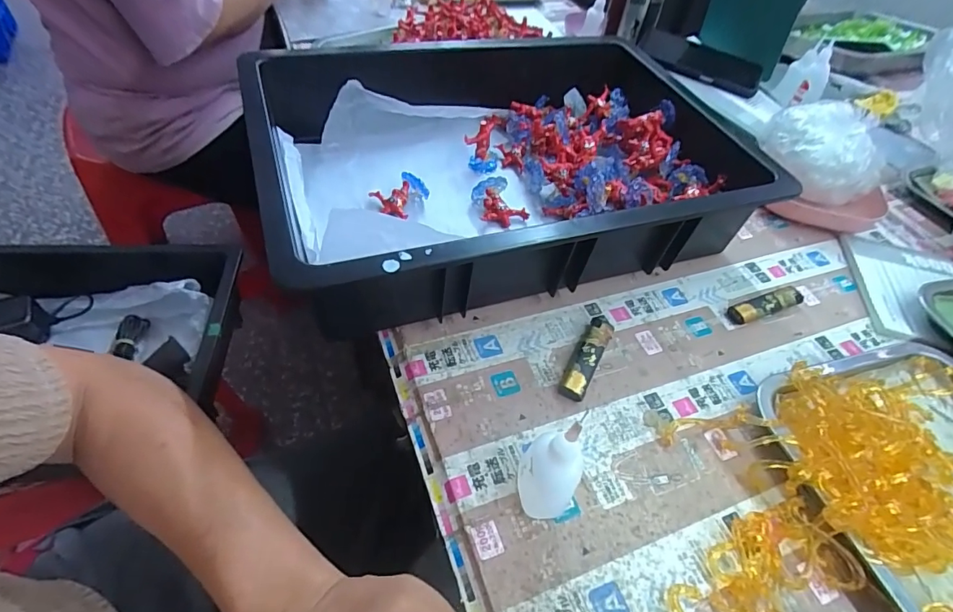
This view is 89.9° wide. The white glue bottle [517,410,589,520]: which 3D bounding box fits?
[{"bbox_3d":[0.044,0.096,0.279,0.035,0.094,0.028,24,53,13],"label":"white glue bottle"}]

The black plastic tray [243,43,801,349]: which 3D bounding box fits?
[{"bbox_3d":[0.014,-0.145,0.476,0.412,0.095,0.334,-14,54,-17],"label":"black plastic tray"}]

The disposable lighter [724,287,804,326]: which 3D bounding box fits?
[{"bbox_3d":[0.270,-0.001,0.441,0.091,0.013,0.019,-14,54,-17],"label":"disposable lighter"}]

